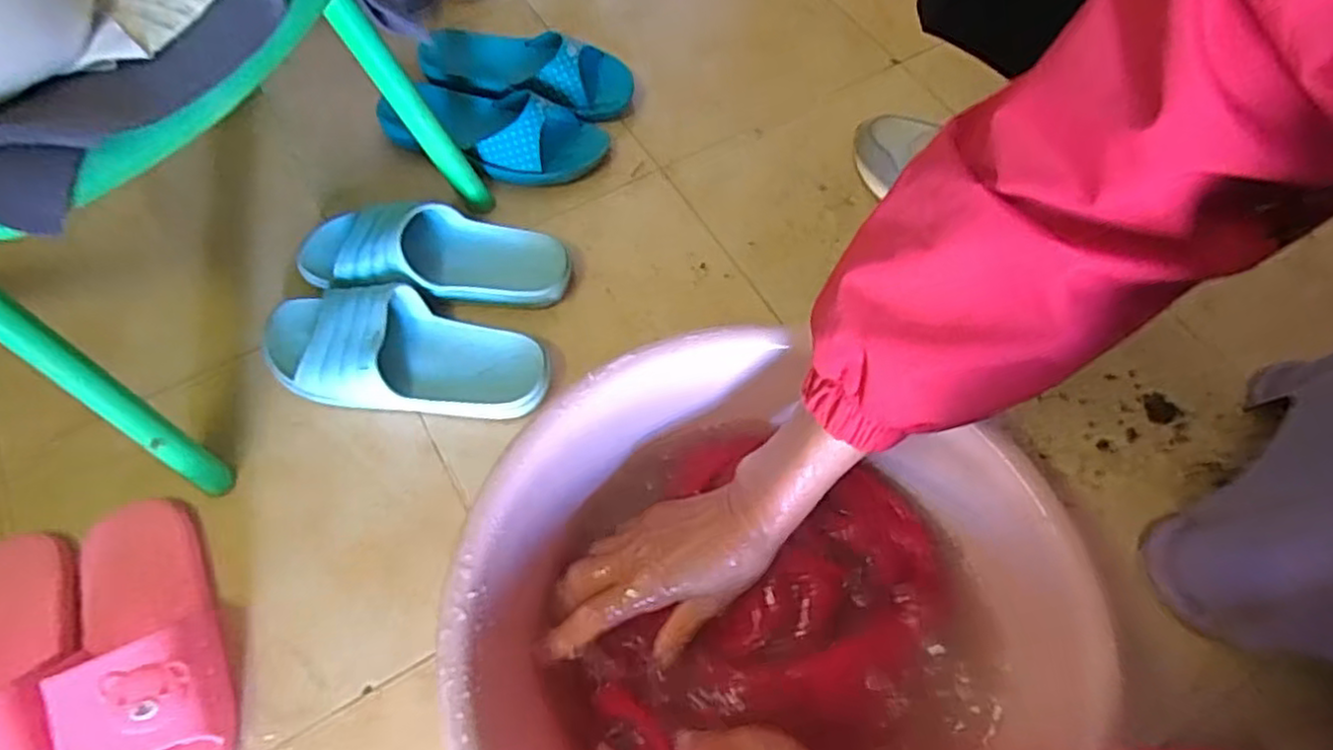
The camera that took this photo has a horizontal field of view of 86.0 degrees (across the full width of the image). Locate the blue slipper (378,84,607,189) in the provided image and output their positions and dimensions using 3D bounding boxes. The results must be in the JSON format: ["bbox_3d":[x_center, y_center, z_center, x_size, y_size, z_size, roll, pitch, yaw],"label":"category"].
[{"bbox_3d":[-0.169,-0.241,0.686,0.217,0.050,0.089,15,63,8],"label":"blue slipper"}]

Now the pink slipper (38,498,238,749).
[{"bbox_3d":[-0.343,0.184,0.462,0.083,0.062,0.220,-22,65,-11],"label":"pink slipper"}]

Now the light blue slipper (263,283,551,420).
[{"bbox_3d":[-0.210,-0.016,0.569,0.227,0.057,0.089,10,63,5],"label":"light blue slipper"}]

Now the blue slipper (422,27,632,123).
[{"bbox_3d":[-0.142,-0.314,0.722,0.210,0.046,0.093,18,64,9],"label":"blue slipper"}]

